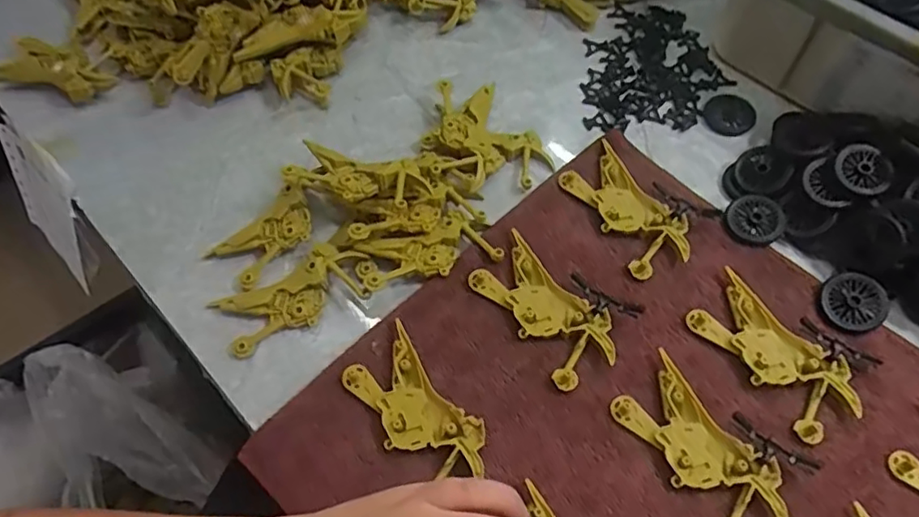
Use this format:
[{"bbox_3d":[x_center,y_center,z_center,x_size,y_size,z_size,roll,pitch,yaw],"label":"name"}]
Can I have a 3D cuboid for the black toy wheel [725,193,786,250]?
[{"bbox_3d":[0.202,-0.026,0.419,0.040,0.008,0.036,-24,62,-12],"label":"black toy wheel"}]

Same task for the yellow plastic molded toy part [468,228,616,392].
[{"bbox_3d":[0.054,0.032,0.389,0.051,0.010,0.099,-34,64,-17],"label":"yellow plastic molded toy part"}]

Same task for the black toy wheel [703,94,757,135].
[{"bbox_3d":[0.211,-0.114,0.476,0.038,0.004,0.040,-1,60,1],"label":"black toy wheel"}]

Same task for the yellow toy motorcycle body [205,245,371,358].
[{"bbox_3d":[-0.108,0.023,0.397,0.100,0.017,0.046,-23,62,-11],"label":"yellow toy motorcycle body"}]

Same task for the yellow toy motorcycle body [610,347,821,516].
[{"bbox_3d":[0.140,0.104,0.343,0.062,0.014,0.099,-32,64,-16],"label":"yellow toy motorcycle body"}]

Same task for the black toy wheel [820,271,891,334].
[{"bbox_3d":[0.249,0.028,0.385,0.038,0.009,0.038,-4,72,14],"label":"black toy wheel"}]

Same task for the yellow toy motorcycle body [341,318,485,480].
[{"bbox_3d":[-0.025,0.086,0.356,0.047,0.010,0.098,-40,64,-19],"label":"yellow toy motorcycle body"}]

